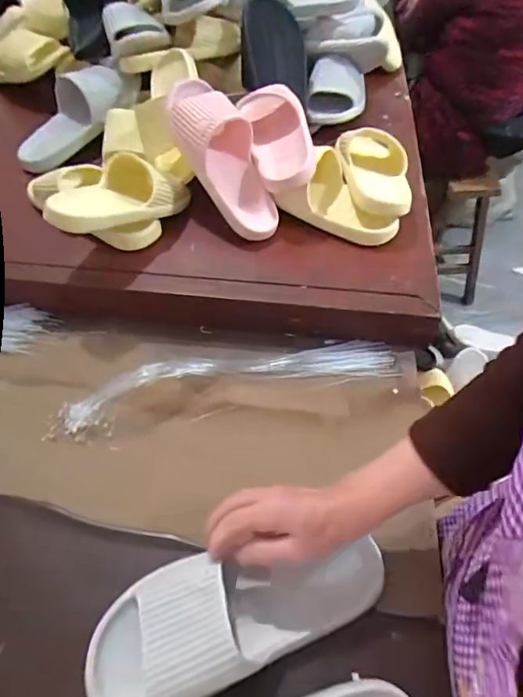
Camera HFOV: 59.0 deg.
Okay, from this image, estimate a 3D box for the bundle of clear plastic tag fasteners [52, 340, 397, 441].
[{"bbox_3d":[-0.036,0.038,0.579,0.438,0.041,0.070,-12,52,-10],"label":"bundle of clear plastic tag fasteners"}]

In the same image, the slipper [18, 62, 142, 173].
[{"bbox_3d":[-0.325,-0.413,0.810,0.101,0.076,0.248,40,84,27],"label":"slipper"}]

